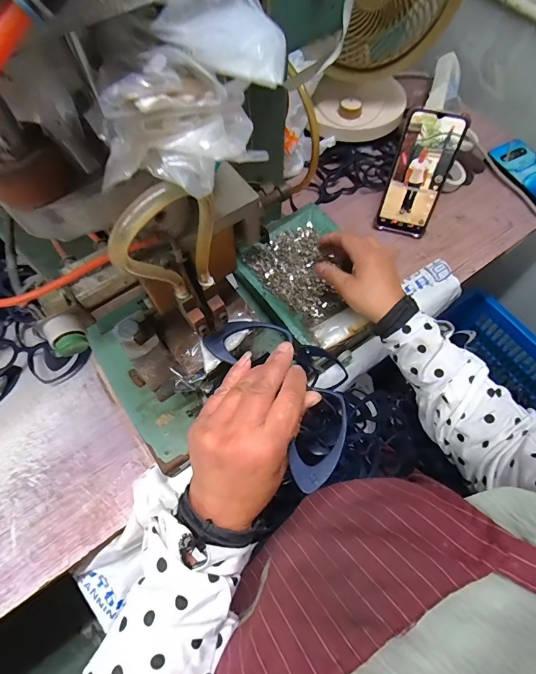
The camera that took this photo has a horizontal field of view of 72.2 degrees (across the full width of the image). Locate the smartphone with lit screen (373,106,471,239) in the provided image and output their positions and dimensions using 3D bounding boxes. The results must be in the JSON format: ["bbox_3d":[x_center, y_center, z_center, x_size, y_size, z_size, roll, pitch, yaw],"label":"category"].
[{"bbox_3d":[0.216,-0.230,0.530,0.076,0.165,0.012,14,40,6],"label":"smartphone with lit screen"}]

